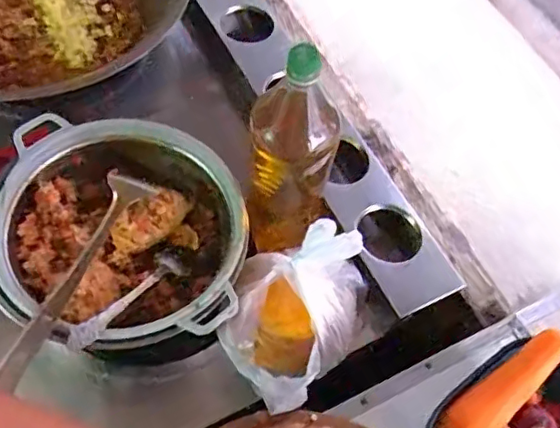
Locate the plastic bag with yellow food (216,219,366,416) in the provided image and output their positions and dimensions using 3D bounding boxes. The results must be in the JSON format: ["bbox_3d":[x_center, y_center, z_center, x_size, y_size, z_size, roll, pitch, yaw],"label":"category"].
[{"bbox_3d":[0.023,0.102,0.640,0.121,0.157,0.175,39,65,16],"label":"plastic bag with yellow food"}]

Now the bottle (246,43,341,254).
[{"bbox_3d":[0.011,-0.051,0.619,0.086,0.270,0.101,11,60,2],"label":"bottle"}]

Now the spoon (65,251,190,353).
[{"bbox_3d":[-0.154,0.085,0.622,0.039,0.019,0.178,31,35,12],"label":"spoon"}]

